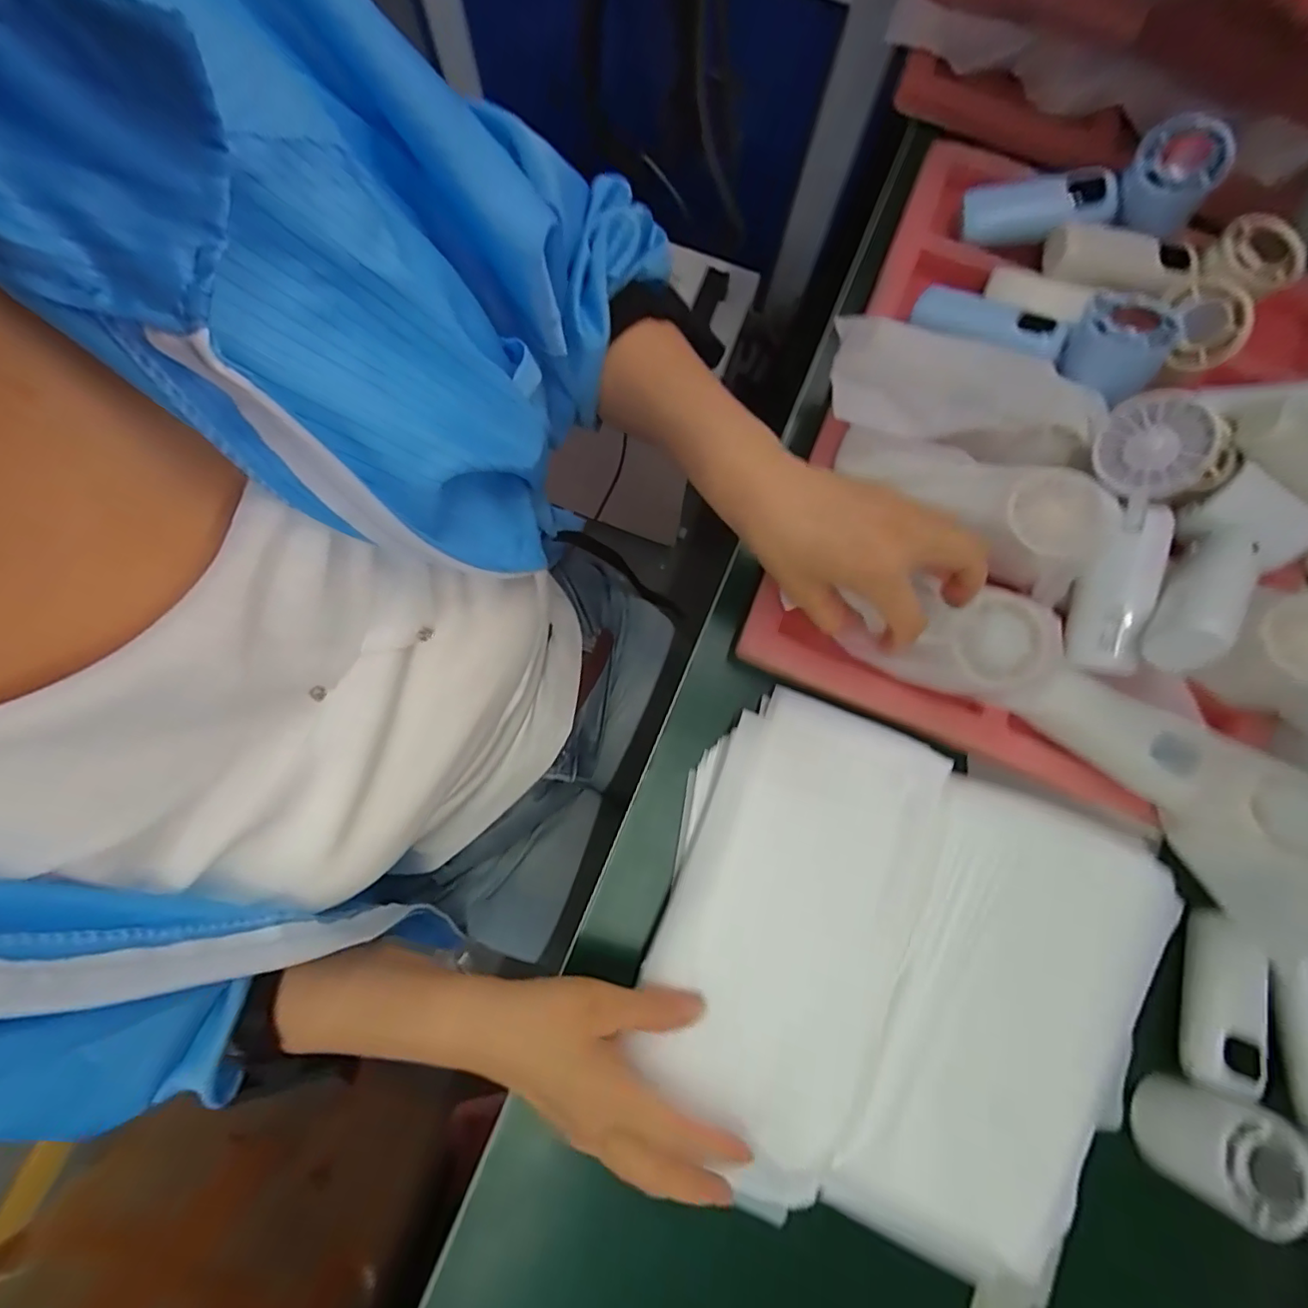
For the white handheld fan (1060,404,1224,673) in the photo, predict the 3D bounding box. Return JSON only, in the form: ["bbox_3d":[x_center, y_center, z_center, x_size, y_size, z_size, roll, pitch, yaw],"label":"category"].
[{"bbox_3d":[0.285,-0.065,0.329,0.052,0.037,0.154,2,104,-1],"label":"white handheld fan"}]

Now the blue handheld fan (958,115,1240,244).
[{"bbox_3d":[0.317,-0.334,0.408,0.162,0.047,0.055,4,77,22],"label":"blue handheld fan"}]

